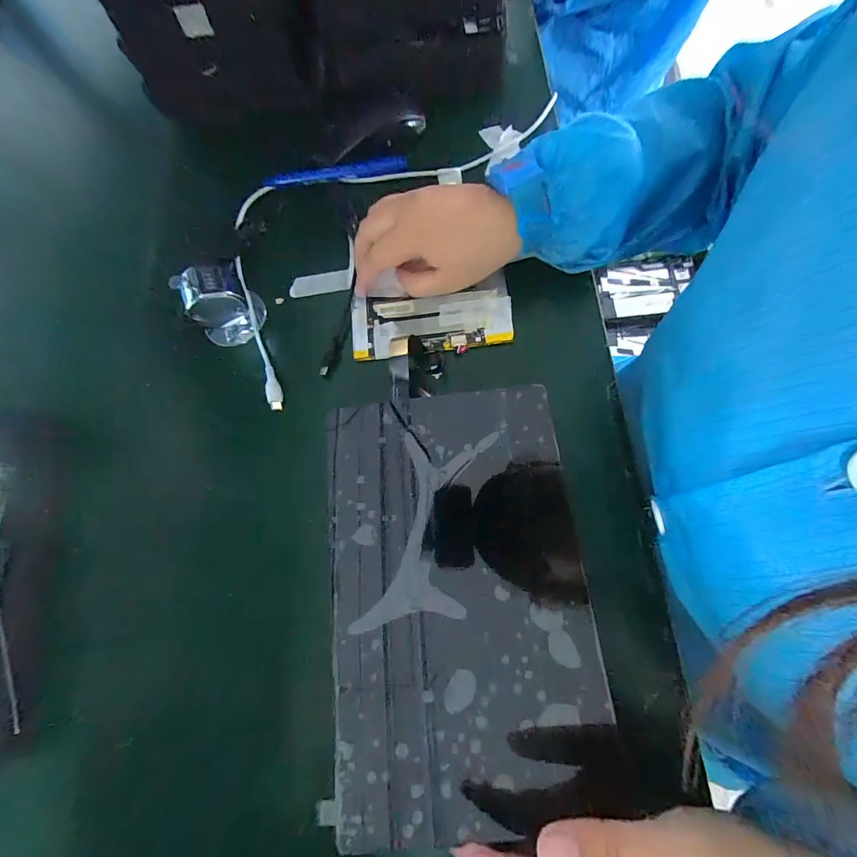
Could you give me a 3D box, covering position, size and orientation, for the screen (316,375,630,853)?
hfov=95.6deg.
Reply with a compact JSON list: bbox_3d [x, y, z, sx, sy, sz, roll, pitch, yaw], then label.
[{"bbox_3d":[0.017,0.091,0.232,0.149,0.010,0.234,-5,70,-1],"label":"screen"}]

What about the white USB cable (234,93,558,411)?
[{"bbox_3d":[-0.060,-0.204,0.348,0.157,0.034,0.371,37,81,14],"label":"white USB cable"}]

